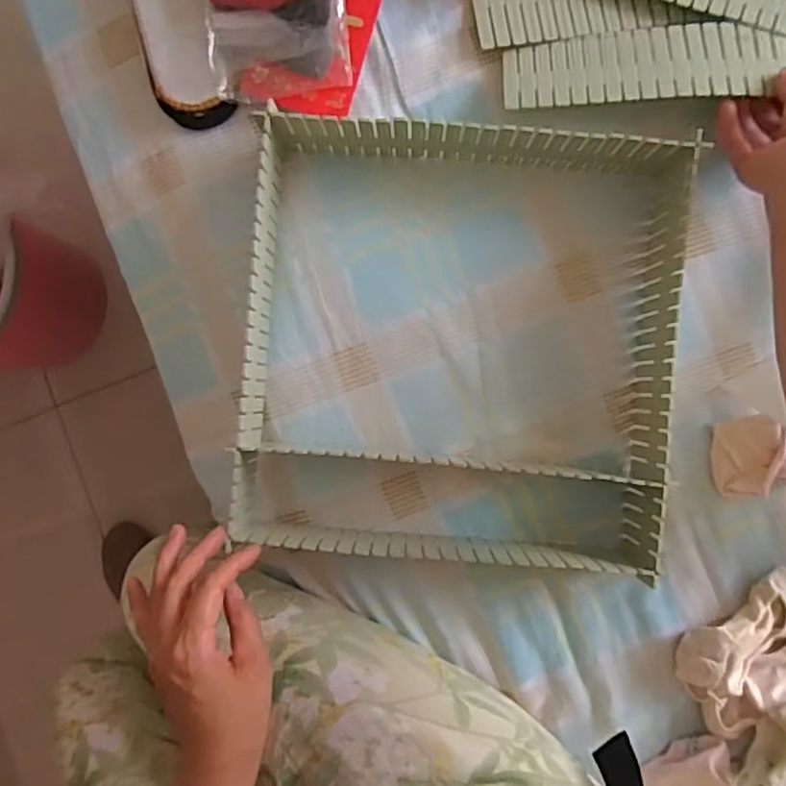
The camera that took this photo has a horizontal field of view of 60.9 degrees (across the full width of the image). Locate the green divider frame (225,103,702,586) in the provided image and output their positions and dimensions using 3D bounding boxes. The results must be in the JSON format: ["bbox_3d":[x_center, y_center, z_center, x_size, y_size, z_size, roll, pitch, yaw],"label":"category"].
[{"bbox_3d":[0.060,-0.030,0.497,0.334,0.080,0.333,4,93,3],"label":"green divider frame"}]

